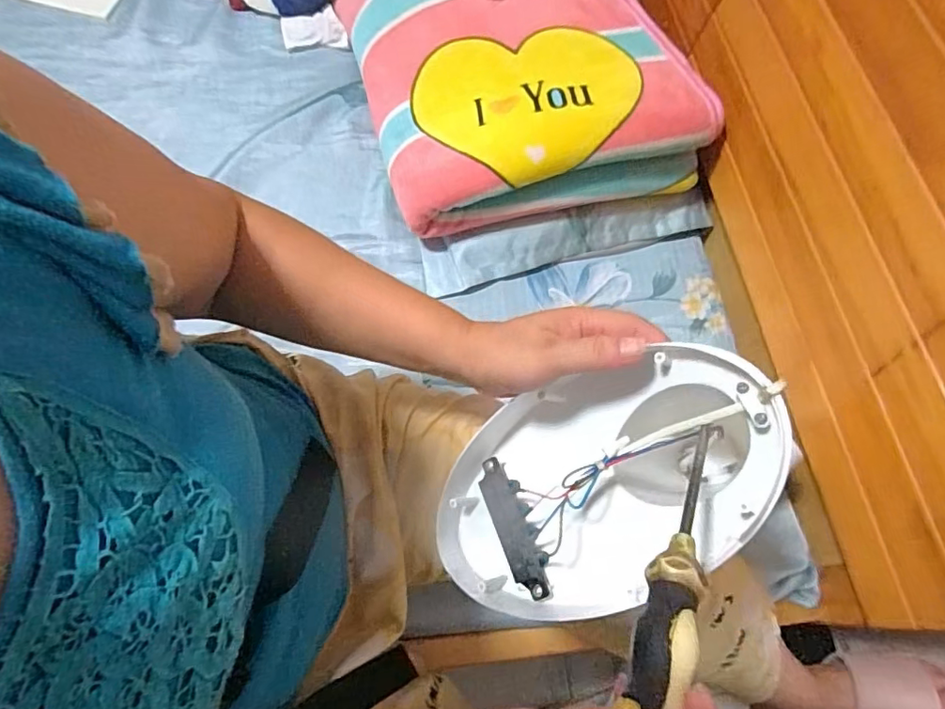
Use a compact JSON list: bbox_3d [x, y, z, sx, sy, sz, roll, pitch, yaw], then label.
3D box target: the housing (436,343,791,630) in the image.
[{"bbox_3d":[0.077,0.082,0.361,0.242,0.055,0.148,-40,62,26],"label":"housing"}]

